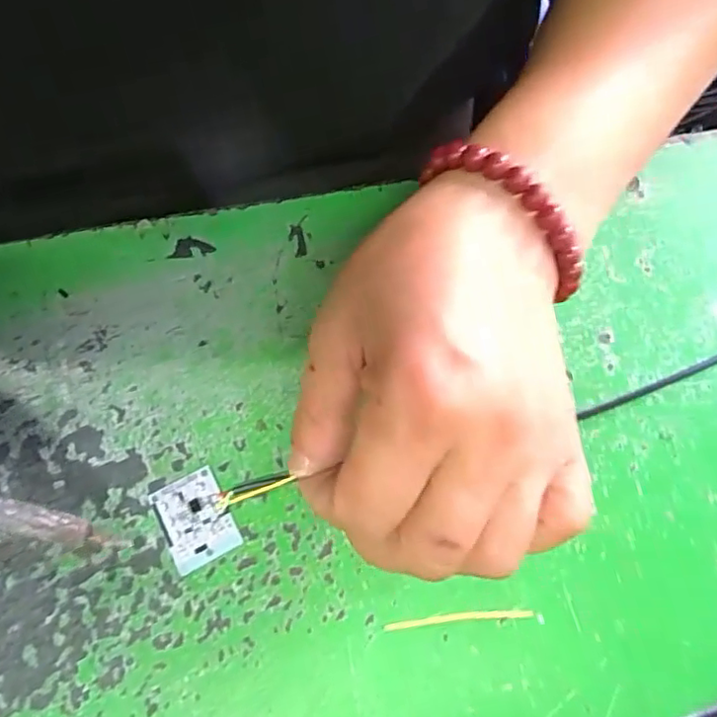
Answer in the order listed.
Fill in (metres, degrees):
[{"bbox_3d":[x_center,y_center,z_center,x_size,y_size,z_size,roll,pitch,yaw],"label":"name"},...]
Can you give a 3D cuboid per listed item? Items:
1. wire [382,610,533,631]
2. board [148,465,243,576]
[{"bbox_3d":[0.036,0.093,0.213,0.054,0.004,0.004,-4,73,-3],"label":"wire"},{"bbox_3d":[-0.060,0.059,0.219,0.024,0.004,0.032,-26,75,-10],"label":"board"}]

